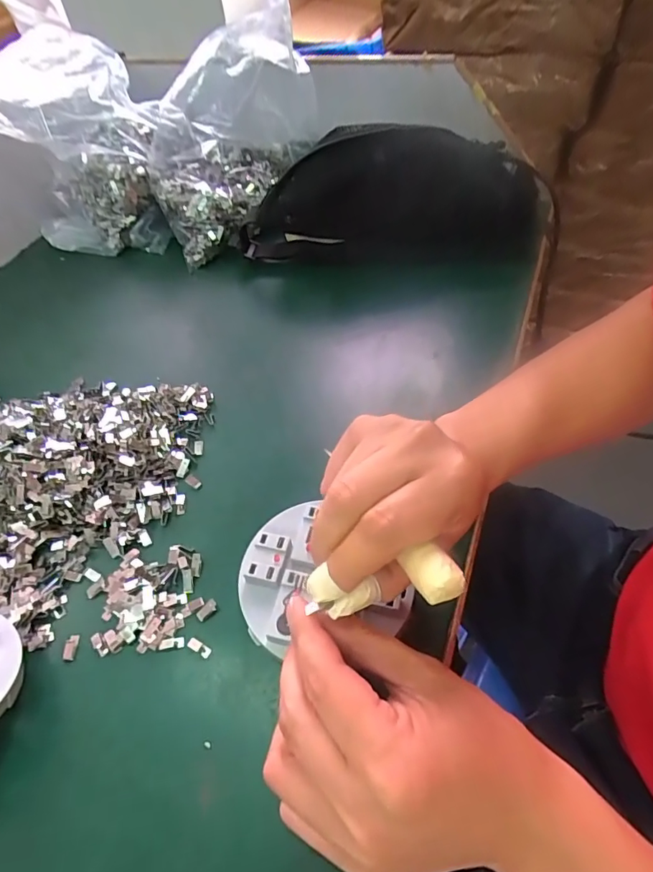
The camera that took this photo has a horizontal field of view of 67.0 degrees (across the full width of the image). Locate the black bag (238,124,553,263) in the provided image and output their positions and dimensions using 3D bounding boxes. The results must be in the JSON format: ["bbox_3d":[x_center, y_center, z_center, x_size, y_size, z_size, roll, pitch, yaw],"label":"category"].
[{"bbox_3d":[0.069,-0.232,0.488,0.316,0.132,0.055,-8,51,-1],"label":"black bag"}]

